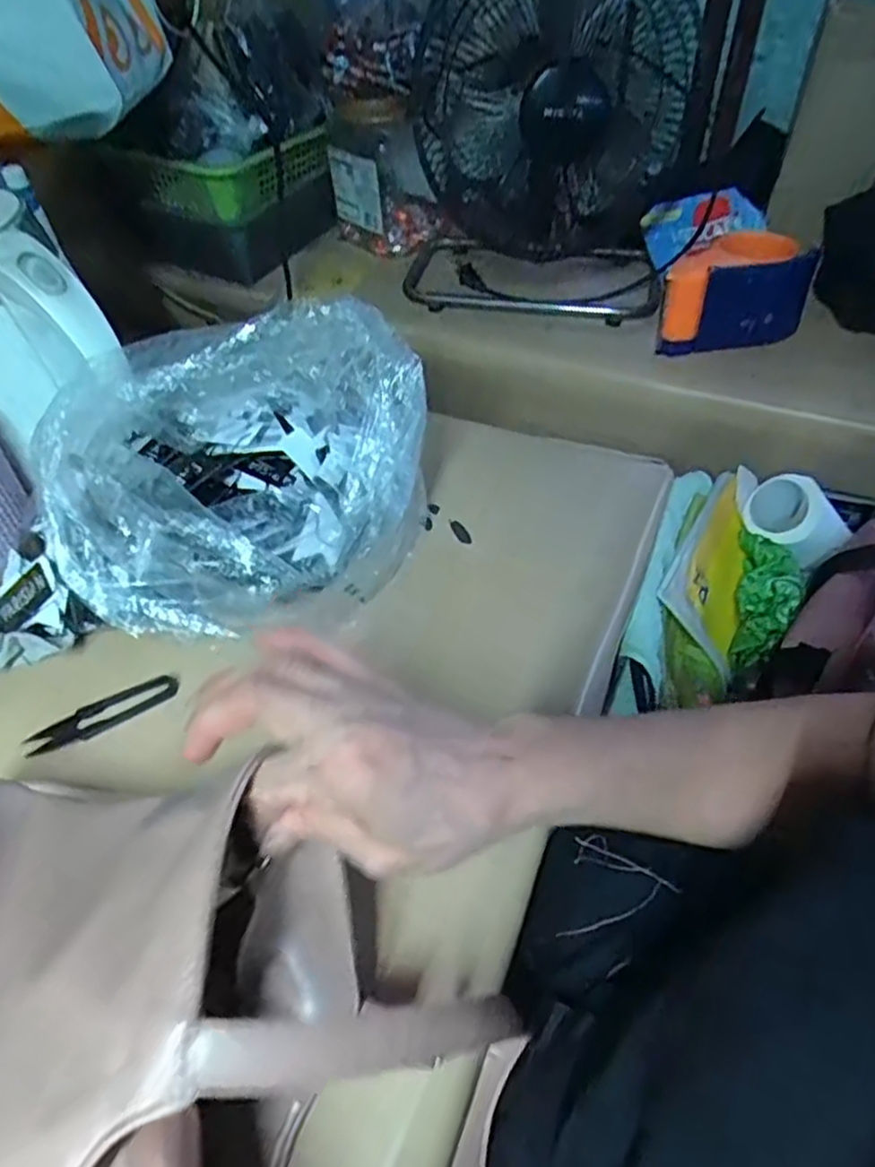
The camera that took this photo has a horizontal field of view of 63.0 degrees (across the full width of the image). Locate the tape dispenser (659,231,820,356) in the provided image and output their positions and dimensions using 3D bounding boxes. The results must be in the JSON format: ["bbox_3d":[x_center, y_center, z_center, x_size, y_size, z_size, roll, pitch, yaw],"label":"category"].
[{"bbox_3d":[0.292,-0.286,0.712,0.140,0.087,0.075,-4,50,0],"label":"tape dispenser"}]

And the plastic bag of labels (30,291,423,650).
[{"bbox_3d":[-0.131,-0.070,0.501,0.245,0.144,0.193,-3,50,1],"label":"plastic bag of labels"}]

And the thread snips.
[{"bbox_3d":[-0.223,0.088,0.476,0.099,0.009,0.027,-25,53,-16],"label":"thread snips"}]

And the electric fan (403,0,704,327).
[{"bbox_3d":[0.103,-0.458,0.727,0.275,0.296,0.178,9,51,11],"label":"electric fan"}]

